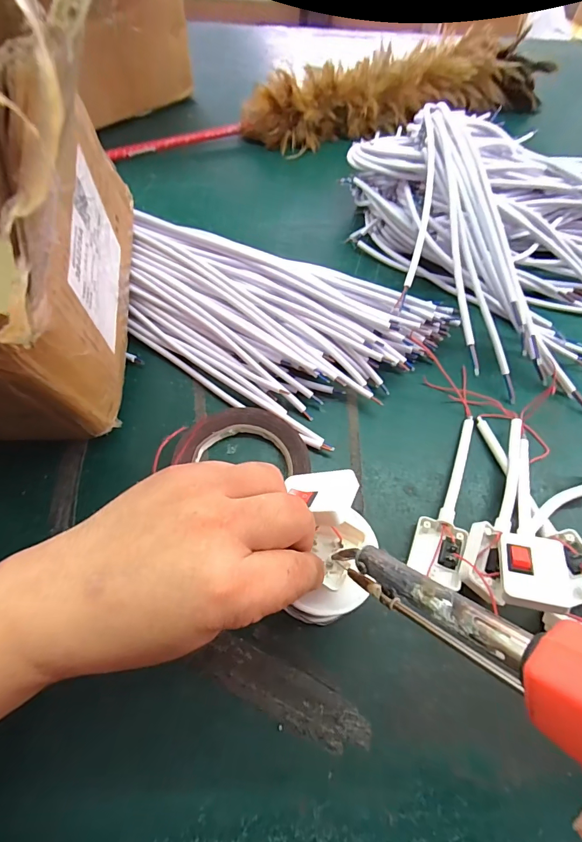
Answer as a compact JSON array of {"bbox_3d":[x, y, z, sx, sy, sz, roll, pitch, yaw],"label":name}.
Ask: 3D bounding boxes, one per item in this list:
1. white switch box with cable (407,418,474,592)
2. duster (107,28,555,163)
[{"bbox_3d":[0.129,0.055,0.321,0.037,0.025,0.147,20,62,10],"label":"white switch box with cable"},{"bbox_3d":[0.080,-0.471,0.587,0.691,0.077,0.089,-18,62,-11],"label":"duster"}]

